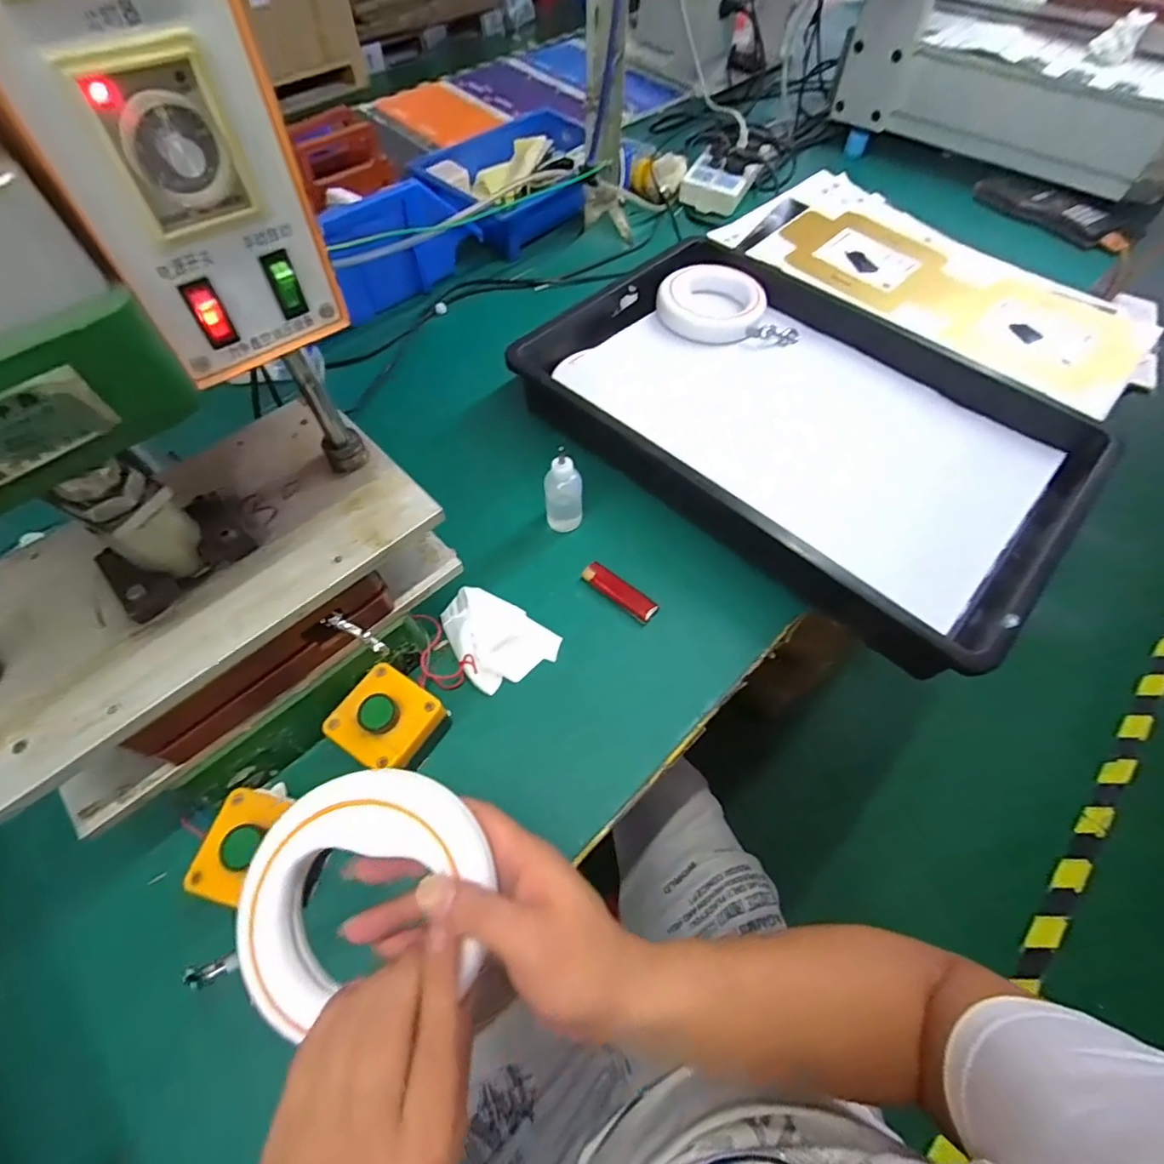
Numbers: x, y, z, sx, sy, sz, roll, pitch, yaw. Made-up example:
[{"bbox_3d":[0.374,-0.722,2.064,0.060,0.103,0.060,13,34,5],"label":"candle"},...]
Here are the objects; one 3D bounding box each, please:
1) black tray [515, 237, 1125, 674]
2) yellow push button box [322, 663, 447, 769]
[{"bbox_3d":[0.229,-0.185,0.604,0.550,0.085,0.357,40,66,20],"label":"black tray"},{"bbox_3d":[-0.154,0.111,0.434,0.071,0.054,0.071,29,63,15],"label":"yellow push button box"}]

